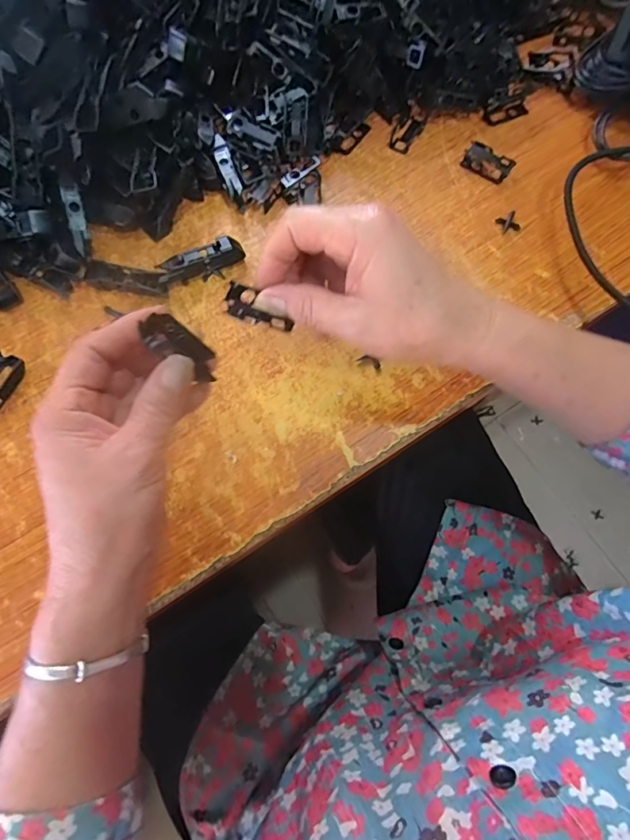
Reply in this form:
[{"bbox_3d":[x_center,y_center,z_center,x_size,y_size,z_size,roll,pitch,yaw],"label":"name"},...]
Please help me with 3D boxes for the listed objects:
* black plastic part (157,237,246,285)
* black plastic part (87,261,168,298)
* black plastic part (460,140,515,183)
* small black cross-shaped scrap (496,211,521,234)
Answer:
[{"bbox_3d":[-0.087,-0.120,0.361,0.064,0.017,0.020,-20,74,-5],"label":"black plastic part"},{"bbox_3d":[-0.142,-0.105,0.357,0.061,0.015,0.017,15,74,5],"label":"black plastic part"},{"bbox_3d":[0.140,-0.209,0.383,0.038,0.012,0.020,41,78,12],"label":"black plastic part"},{"bbox_3d":[0.153,-0.155,0.370,0.015,0.007,0.016,-15,74,-4],"label":"small black cross-shaped scrap"}]

